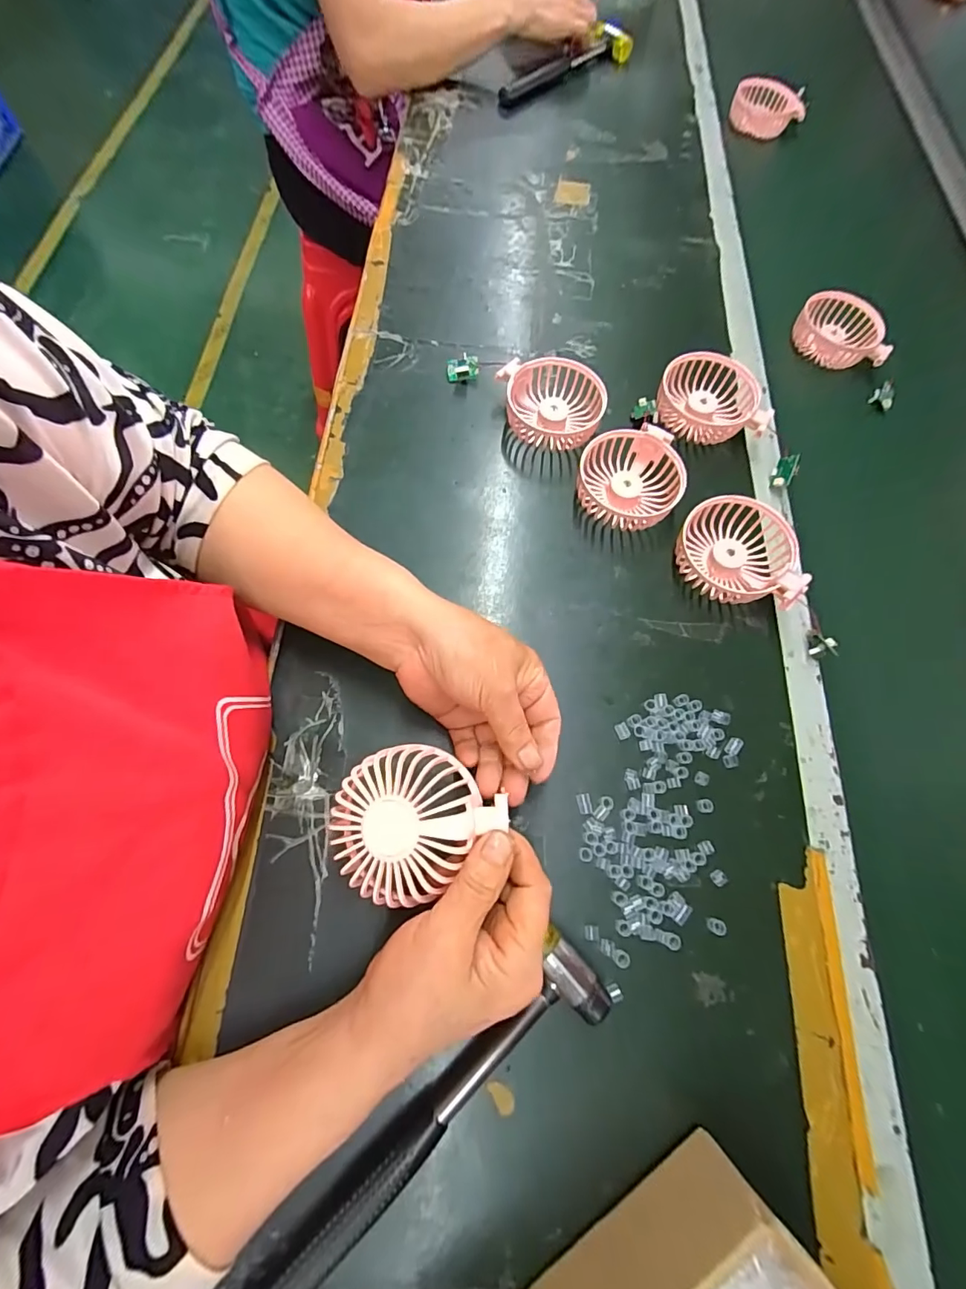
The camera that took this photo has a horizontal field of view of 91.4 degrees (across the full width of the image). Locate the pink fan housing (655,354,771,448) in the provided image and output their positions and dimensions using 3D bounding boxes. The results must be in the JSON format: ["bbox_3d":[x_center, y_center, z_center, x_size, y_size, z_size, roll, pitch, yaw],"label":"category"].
[{"bbox_3d":[0.217,-0.234,0.455,0.098,0.033,0.088,3,70,-1],"label":"pink fan housing"}]

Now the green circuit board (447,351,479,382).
[{"bbox_3d":[-0.020,-0.272,0.464,0.031,0.017,0.019,-5,70,-4],"label":"green circuit board"}]

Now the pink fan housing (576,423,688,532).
[{"bbox_3d":[0.131,-0.143,0.418,0.091,0.036,0.088,-20,72,-9],"label":"pink fan housing"}]

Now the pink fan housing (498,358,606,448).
[{"bbox_3d":[0.065,-0.226,0.443,0.093,0.034,0.092,-6,70,-4],"label":"pink fan housing"}]

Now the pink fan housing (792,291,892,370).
[{"bbox_3d":[0.404,-0.358,0.537,0.096,0.029,0.081,16,70,3],"label":"pink fan housing"}]

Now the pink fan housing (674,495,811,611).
[{"bbox_3d":[0.211,-0.073,0.395,0.088,0.040,0.092,2,70,-2],"label":"pink fan housing"}]

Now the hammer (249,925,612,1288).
[{"bbox_3d":[-0.029,0.264,0.261,0.234,0.022,0.052,-36,75,-14],"label":"hammer"}]

